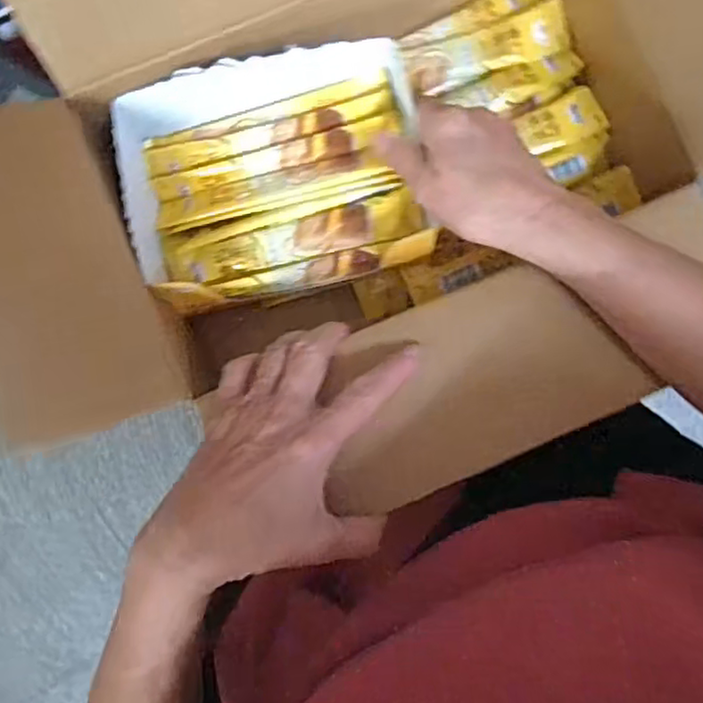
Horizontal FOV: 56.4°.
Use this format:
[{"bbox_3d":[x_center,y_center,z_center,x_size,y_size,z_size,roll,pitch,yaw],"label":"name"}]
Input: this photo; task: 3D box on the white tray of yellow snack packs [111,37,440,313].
[{"bbox_3d":[-0.055,-0.118,0.439,0.195,0.066,0.153,-11,95,6],"label":"white tray of yellow snack packs"}]

